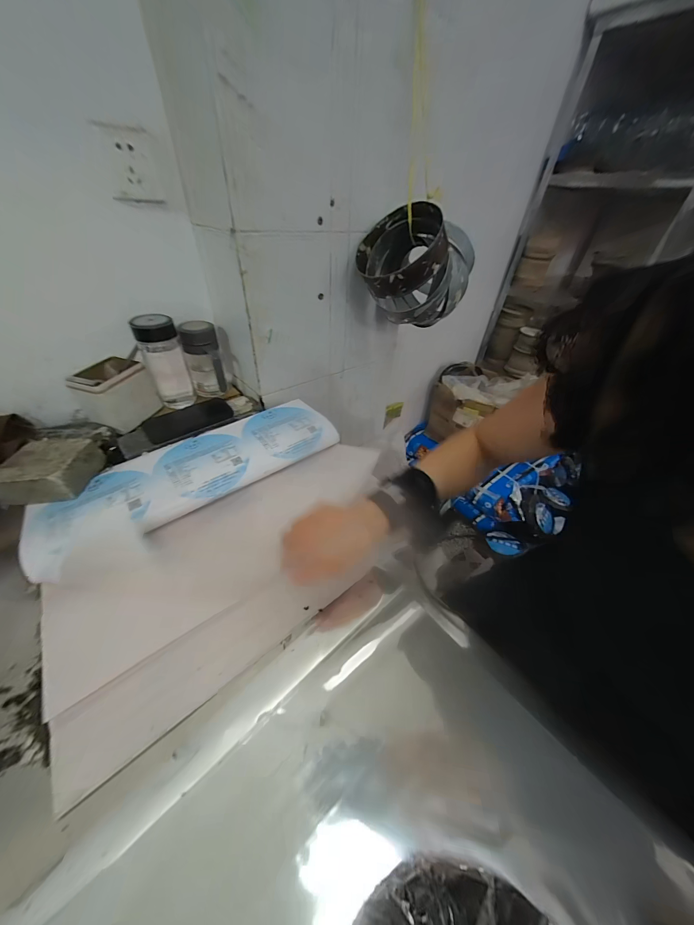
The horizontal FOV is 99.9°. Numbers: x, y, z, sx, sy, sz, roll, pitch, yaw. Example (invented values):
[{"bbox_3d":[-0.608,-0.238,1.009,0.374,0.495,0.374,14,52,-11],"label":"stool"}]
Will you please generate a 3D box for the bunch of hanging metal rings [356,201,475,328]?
[{"bbox_3d":[0.143,-0.423,0.649,0.248,0.198,0.184,-29,50,-32],"label":"bunch of hanging metal rings"}]

